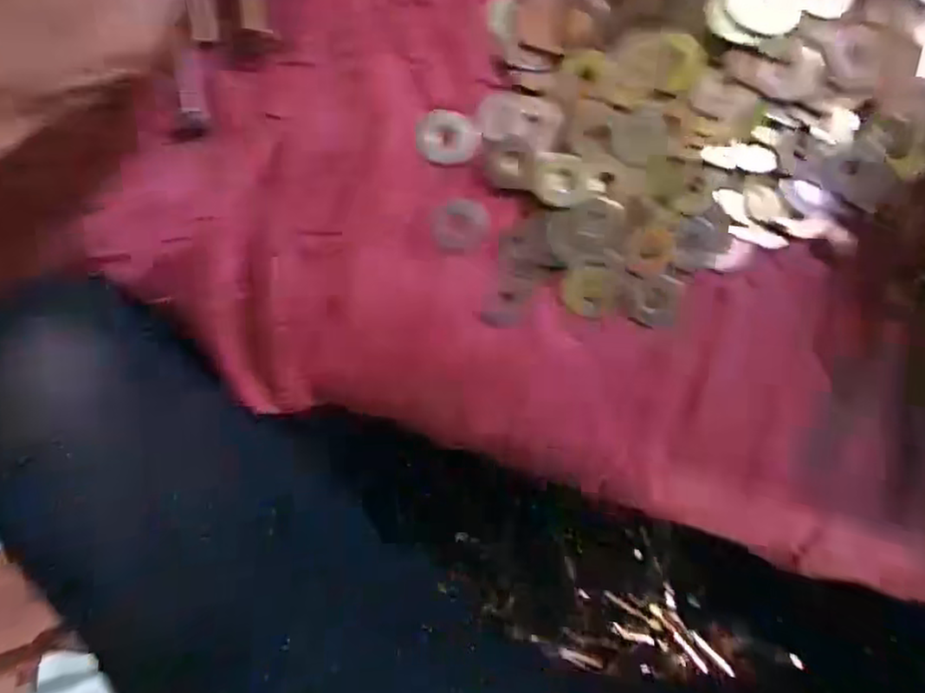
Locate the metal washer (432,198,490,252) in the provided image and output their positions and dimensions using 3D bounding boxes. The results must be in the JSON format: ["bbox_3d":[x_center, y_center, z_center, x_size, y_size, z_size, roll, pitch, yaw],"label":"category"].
[{"bbox_3d":[-0.001,-0.057,0.308,0.026,0.004,0.024,1,98,2],"label":"metal washer"}]

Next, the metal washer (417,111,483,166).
[{"bbox_3d":[-0.007,-0.097,0.305,0.029,0.004,0.024,20,98,0],"label":"metal washer"}]

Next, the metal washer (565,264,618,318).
[{"bbox_3d":[0.060,-0.026,0.309,0.024,0.004,0.024,0,98,3],"label":"metal washer"}]

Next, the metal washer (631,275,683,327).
[{"bbox_3d":[0.091,-0.021,0.308,0.023,0.004,0.023,0,98,3],"label":"metal washer"}]

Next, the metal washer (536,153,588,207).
[{"bbox_3d":[0.045,-0.076,0.300,0.022,0.004,0.023,3,98,2],"label":"metal washer"}]

